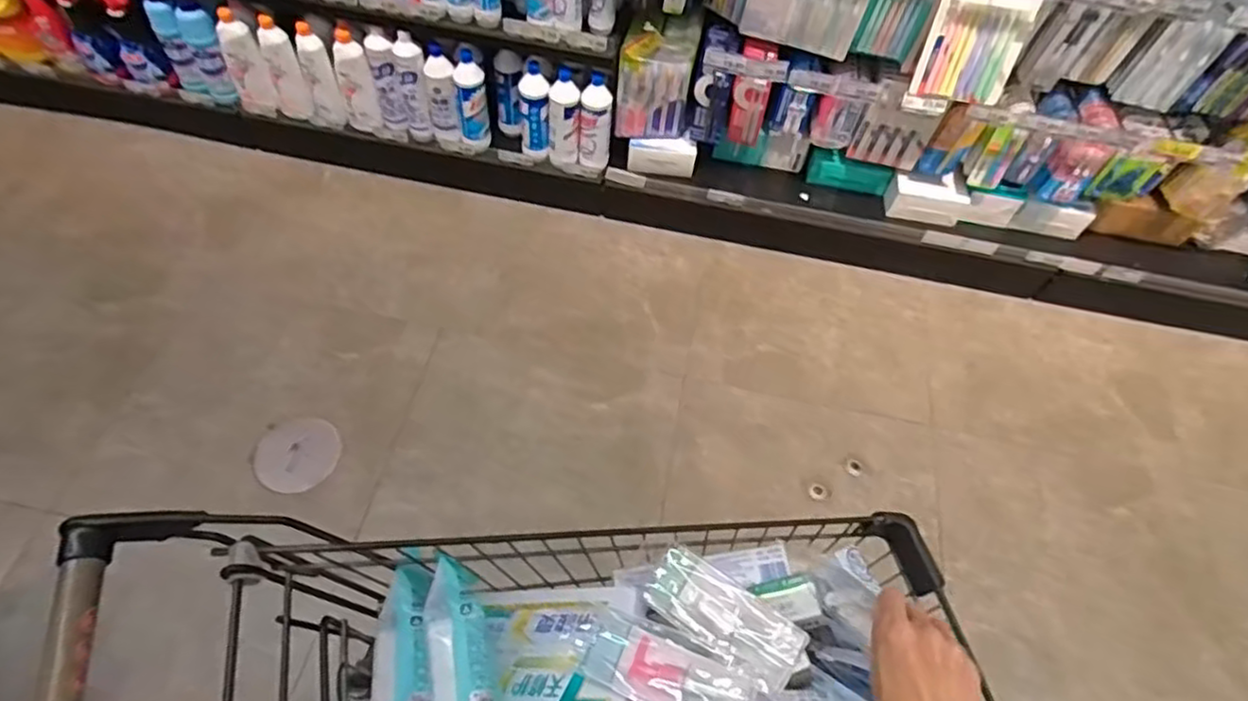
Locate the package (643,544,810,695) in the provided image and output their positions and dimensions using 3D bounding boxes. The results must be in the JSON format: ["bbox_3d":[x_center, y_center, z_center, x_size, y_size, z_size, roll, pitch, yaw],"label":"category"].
[{"bbox_3d":[0.092,0.249,0.631,0.149,0.032,0.063,27,61,28],"label":"package"}]

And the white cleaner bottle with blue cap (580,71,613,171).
[{"bbox_3d":[-0.065,-0.515,1.531,0.067,0.209,0.069,3,58,-3],"label":"white cleaner bottle with blue cap"}]

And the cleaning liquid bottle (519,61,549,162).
[{"bbox_3d":[-0.201,-0.532,1.515,0.061,0.227,0.050,0,58,-5],"label":"cleaning liquid bottle"}]

